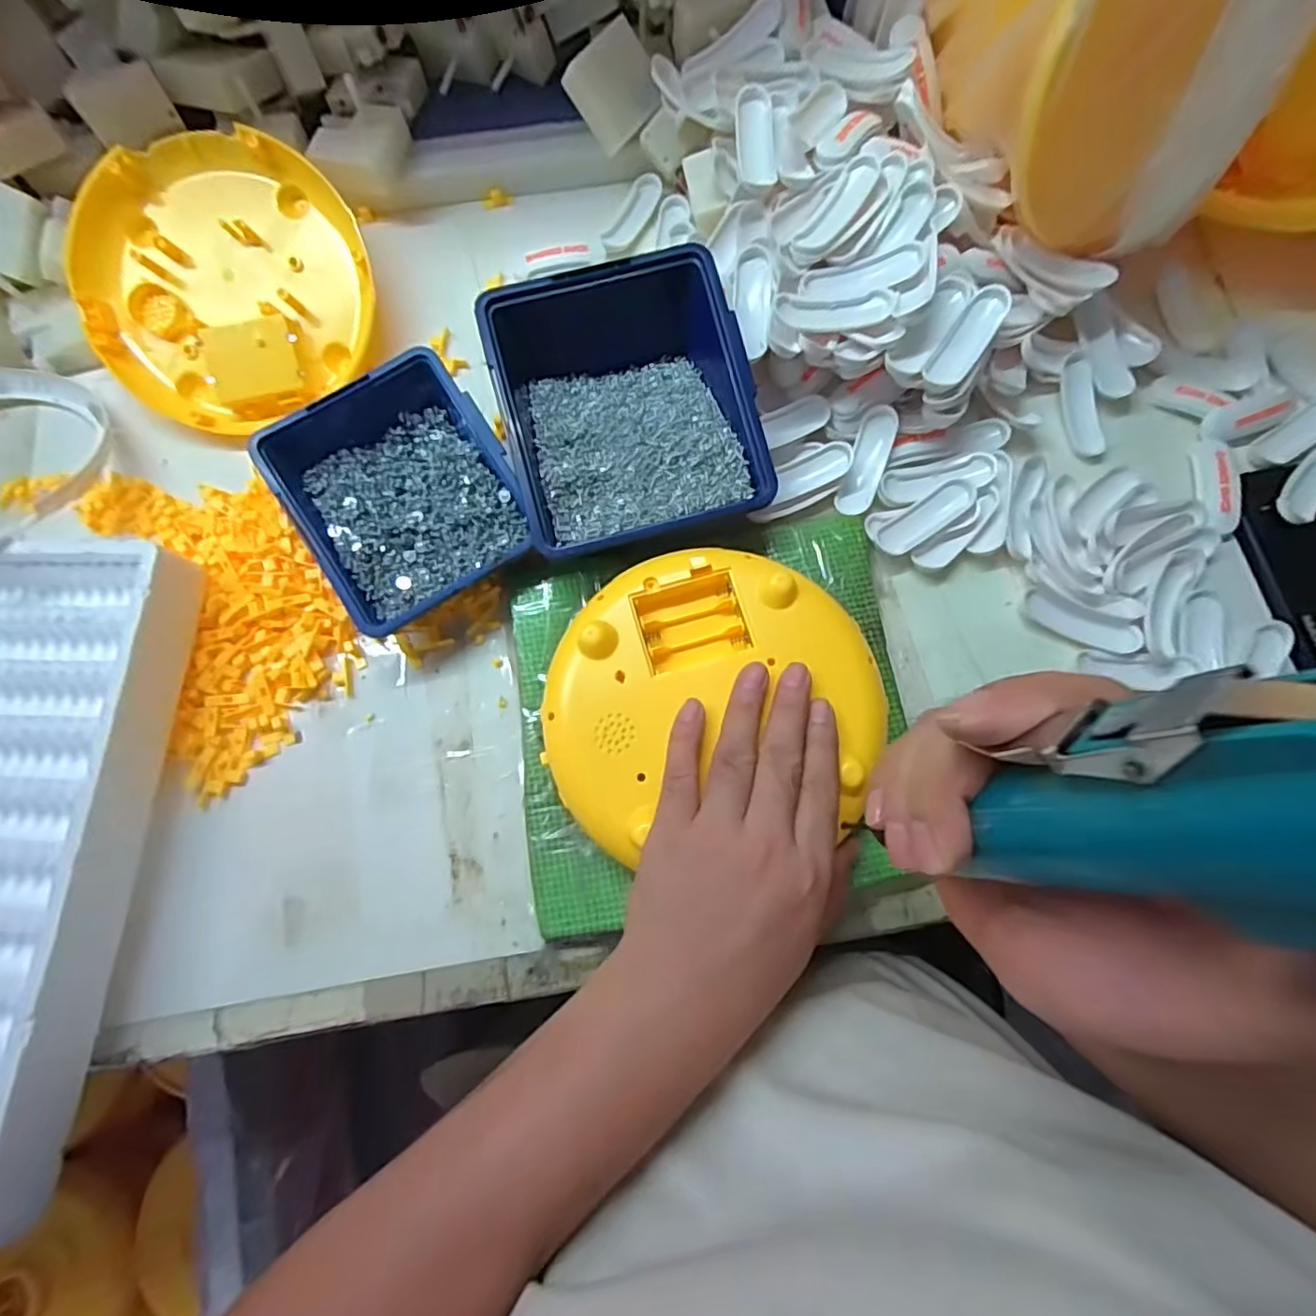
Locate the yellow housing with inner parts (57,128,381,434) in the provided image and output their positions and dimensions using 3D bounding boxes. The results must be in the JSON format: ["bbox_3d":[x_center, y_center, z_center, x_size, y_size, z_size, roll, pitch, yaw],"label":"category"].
[{"bbox_3d":[-0.287,-0.246,0.402,0.185,0.045,0.185,0,96,-5],"label":"yellow housing with inner parts"}]

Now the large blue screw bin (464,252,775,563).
[{"bbox_3d":[-0.020,-0.155,0.362,0.143,0.057,0.175,-15,77,-3],"label":"large blue screw bin"}]

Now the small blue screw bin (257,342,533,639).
[{"bbox_3d":[-0.151,-0.098,0.357,0.123,0.050,0.144,-33,78,-6],"label":"small blue screw bin"}]

